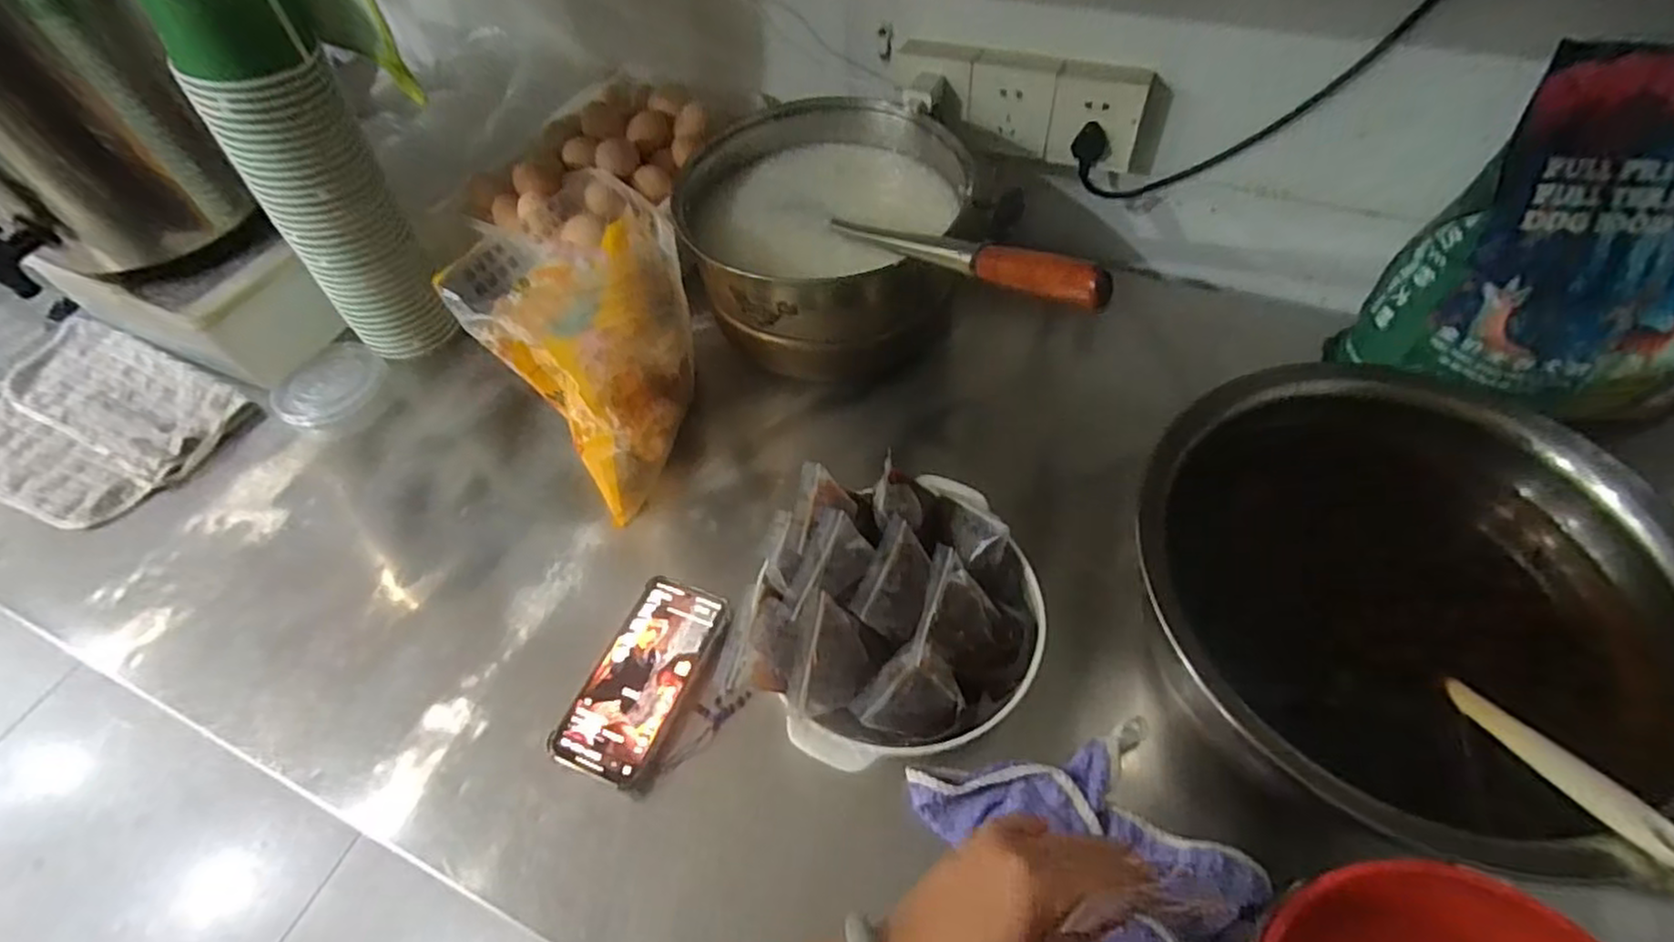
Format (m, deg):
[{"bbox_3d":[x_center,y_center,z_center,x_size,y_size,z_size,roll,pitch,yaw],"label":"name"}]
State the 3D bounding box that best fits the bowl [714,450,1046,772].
[{"bbox_3d":[0.045,0.106,0.558,0.212,0.090,0.233,-2,54,3],"label":"bowl"}]

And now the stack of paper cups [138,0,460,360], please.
[{"bbox_3d":[-0.491,-0.279,0.685,0.117,0.355,0.090,-33,59,-18],"label":"stack of paper cups"}]

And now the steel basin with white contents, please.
[{"bbox_3d":[-0.012,-0.240,0.739,0.262,0.159,0.251,-2,54,3],"label":"steel basin with white contents"}]

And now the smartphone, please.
[{"bbox_3d":[-0.151,0.159,0.567,0.076,0.011,0.160,19,56,13],"label":"smartphone"}]

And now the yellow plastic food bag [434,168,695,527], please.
[{"bbox_3d":[-0.215,-0.118,0.659,0.139,0.211,0.221,19,58,17],"label":"yellow plastic food bag"}]

